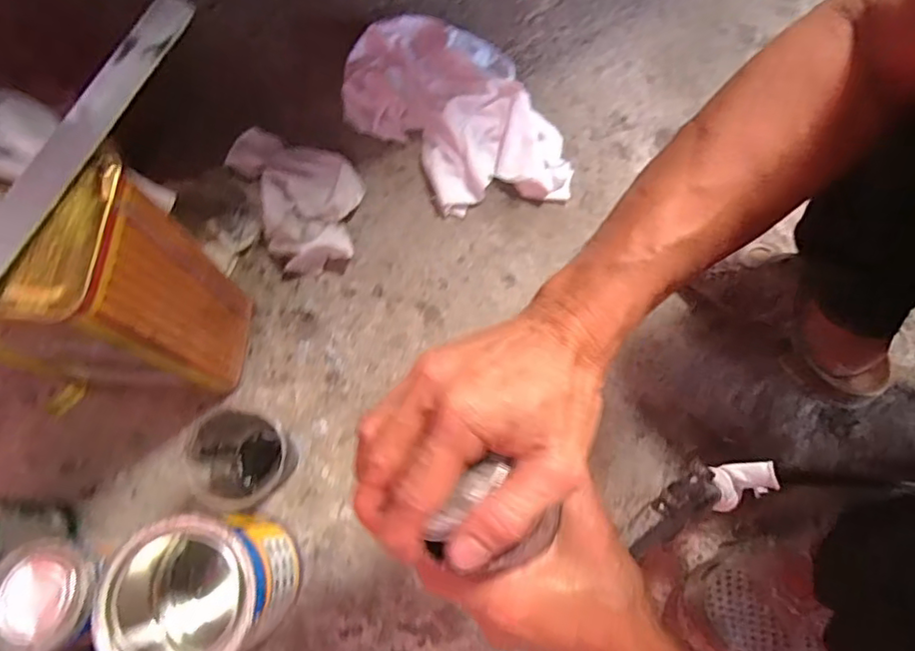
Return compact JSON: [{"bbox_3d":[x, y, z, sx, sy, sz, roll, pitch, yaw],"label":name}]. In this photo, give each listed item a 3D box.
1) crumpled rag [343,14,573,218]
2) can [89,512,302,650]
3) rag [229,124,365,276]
[{"bbox_3d":[0.000,-0.238,0.634,0.185,0.041,0.267,-33,77,-11],"label":"crumpled rag"},{"bbox_3d":[-0.193,0.204,0.438,0.103,0.132,0.107,1,73,-2],"label":"can"},{"bbox_3d":[-0.160,-0.140,0.597,0.112,0.038,0.161,-26,75,-10],"label":"rag"}]

